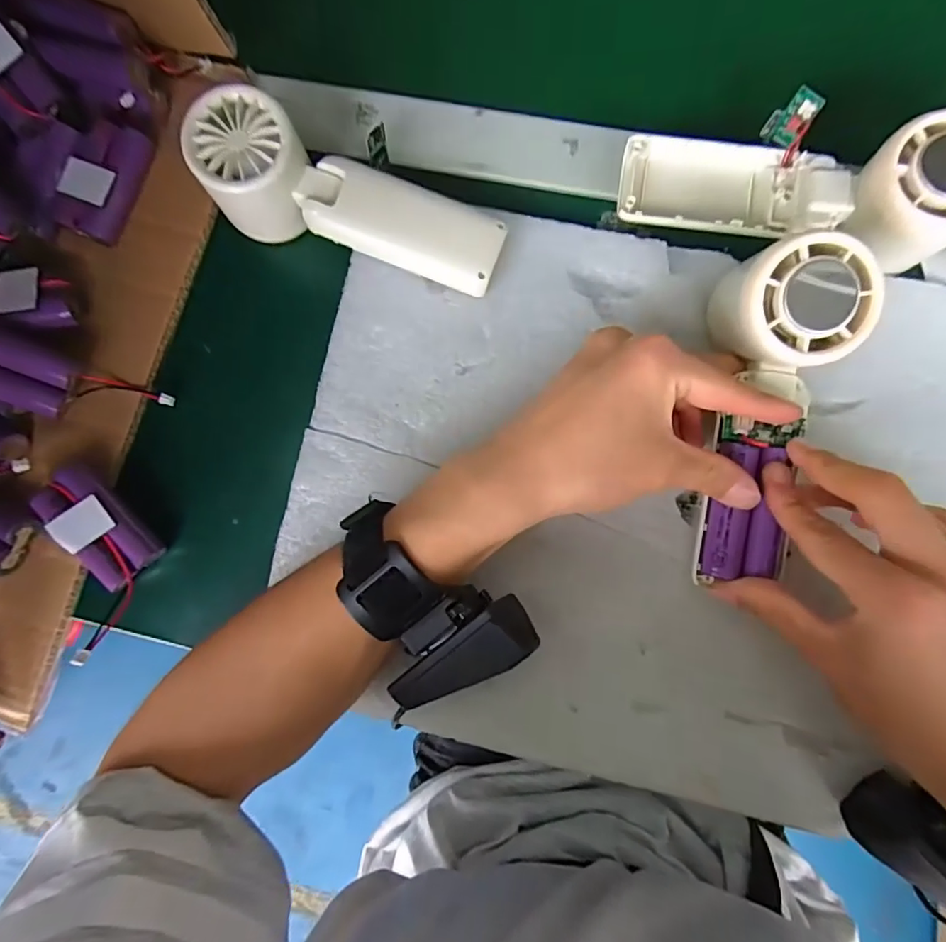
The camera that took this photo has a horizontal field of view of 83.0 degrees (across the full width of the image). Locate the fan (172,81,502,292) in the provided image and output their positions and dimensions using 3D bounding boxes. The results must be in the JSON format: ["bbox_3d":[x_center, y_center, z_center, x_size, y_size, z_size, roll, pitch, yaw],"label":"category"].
[{"bbox_3d":[-0.066,-0.142,0.292,0.165,0.049,0.055,20,87,-8],"label":"fan"}]

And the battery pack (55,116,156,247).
[{"bbox_3d":[-0.215,-0.167,0.307,0.033,0.020,0.065,19,87,6],"label":"battery pack"}]

